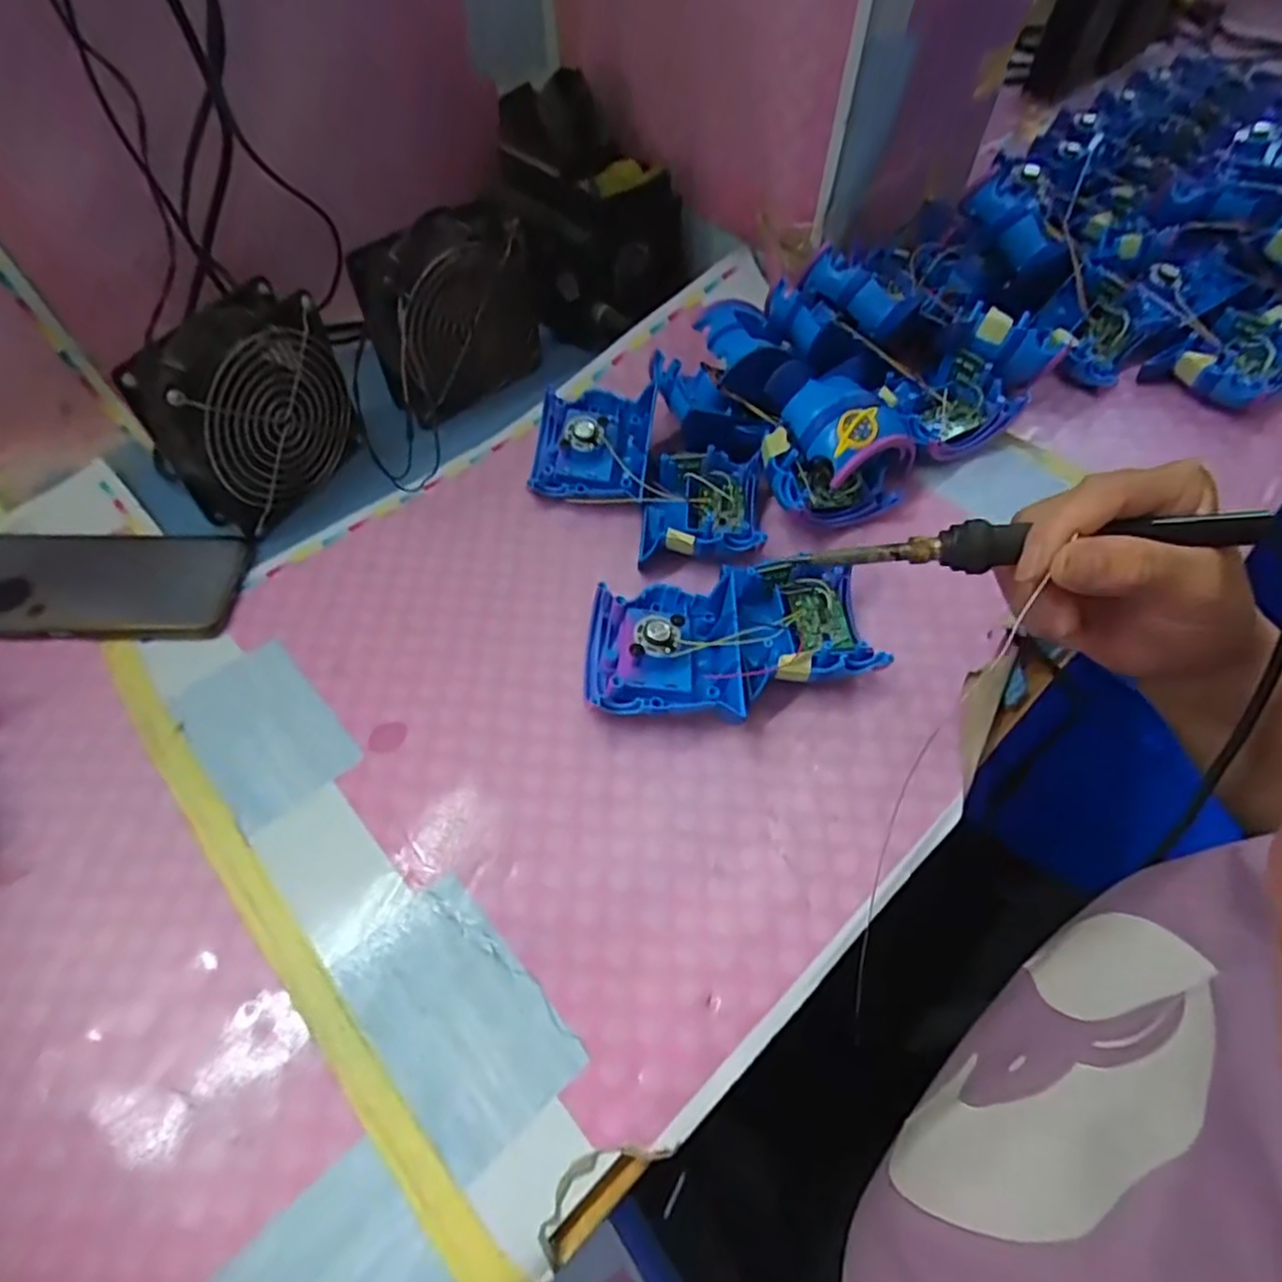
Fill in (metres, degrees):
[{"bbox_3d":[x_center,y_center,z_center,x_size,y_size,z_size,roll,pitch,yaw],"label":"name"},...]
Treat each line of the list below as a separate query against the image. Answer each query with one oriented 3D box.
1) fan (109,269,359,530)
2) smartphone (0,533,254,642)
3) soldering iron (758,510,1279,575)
[{"bbox_3d":[-0.249,-0.147,0.452,0.053,0.114,0.113,23,58,12],"label":"fan"},{"bbox_3d":[-0.338,-0.037,0.439,0.164,0.010,0.082,1,56,-2],"label":"smartphone"},{"bbox_3d":[0.151,-0.042,0.295,0.192,0.020,0.016,-3,54,17],"label":"soldering iron"}]

